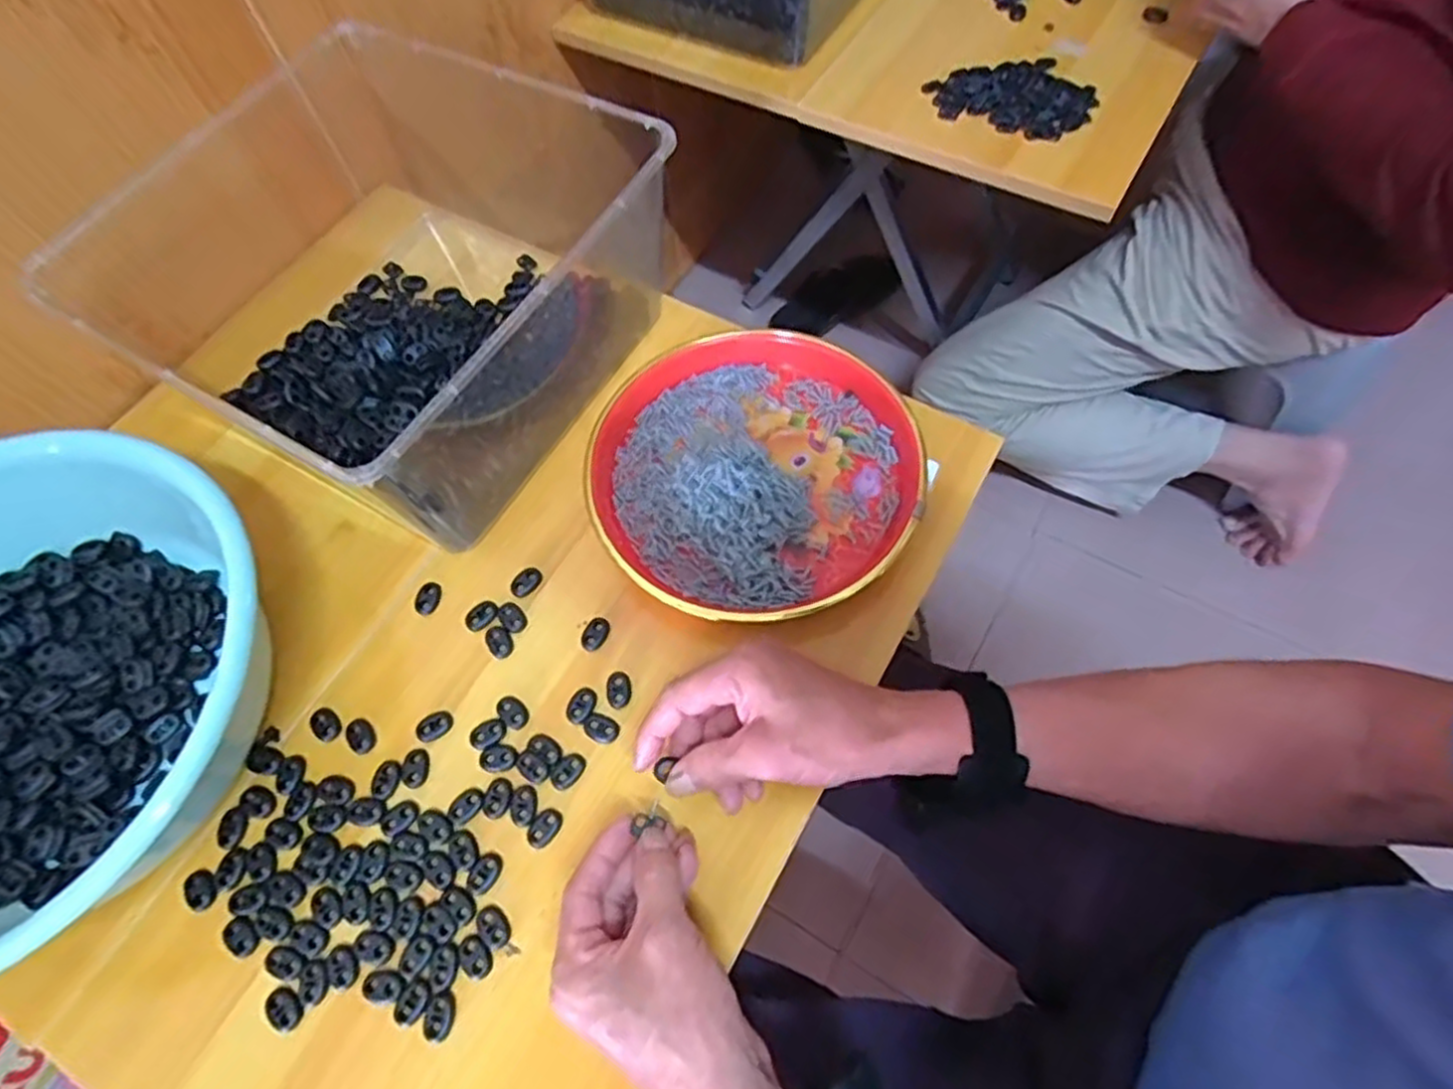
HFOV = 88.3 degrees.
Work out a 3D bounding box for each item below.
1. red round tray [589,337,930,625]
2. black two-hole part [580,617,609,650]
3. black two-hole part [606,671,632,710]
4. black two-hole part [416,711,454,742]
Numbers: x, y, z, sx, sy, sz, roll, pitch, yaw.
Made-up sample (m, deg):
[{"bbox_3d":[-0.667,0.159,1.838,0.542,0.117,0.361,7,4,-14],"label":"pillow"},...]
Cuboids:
[{"bbox_3d":[0.016,-0.053,0.517,0.216,0.029,0.218,0,66,0],"label":"red round tray"},{"bbox_3d":[-0.085,0.057,0.482,0.015,0.004,0.023,19,67,8],"label":"black two-hole part"},{"bbox_3d":[-0.067,0.090,0.466,0.015,0.004,0.023,-11,66,-5],"label":"black two-hole part"},{"bbox_3d":[-0.181,0.112,0.461,0.023,0.004,0.016,-26,68,-11],"label":"black two-hole part"}]

